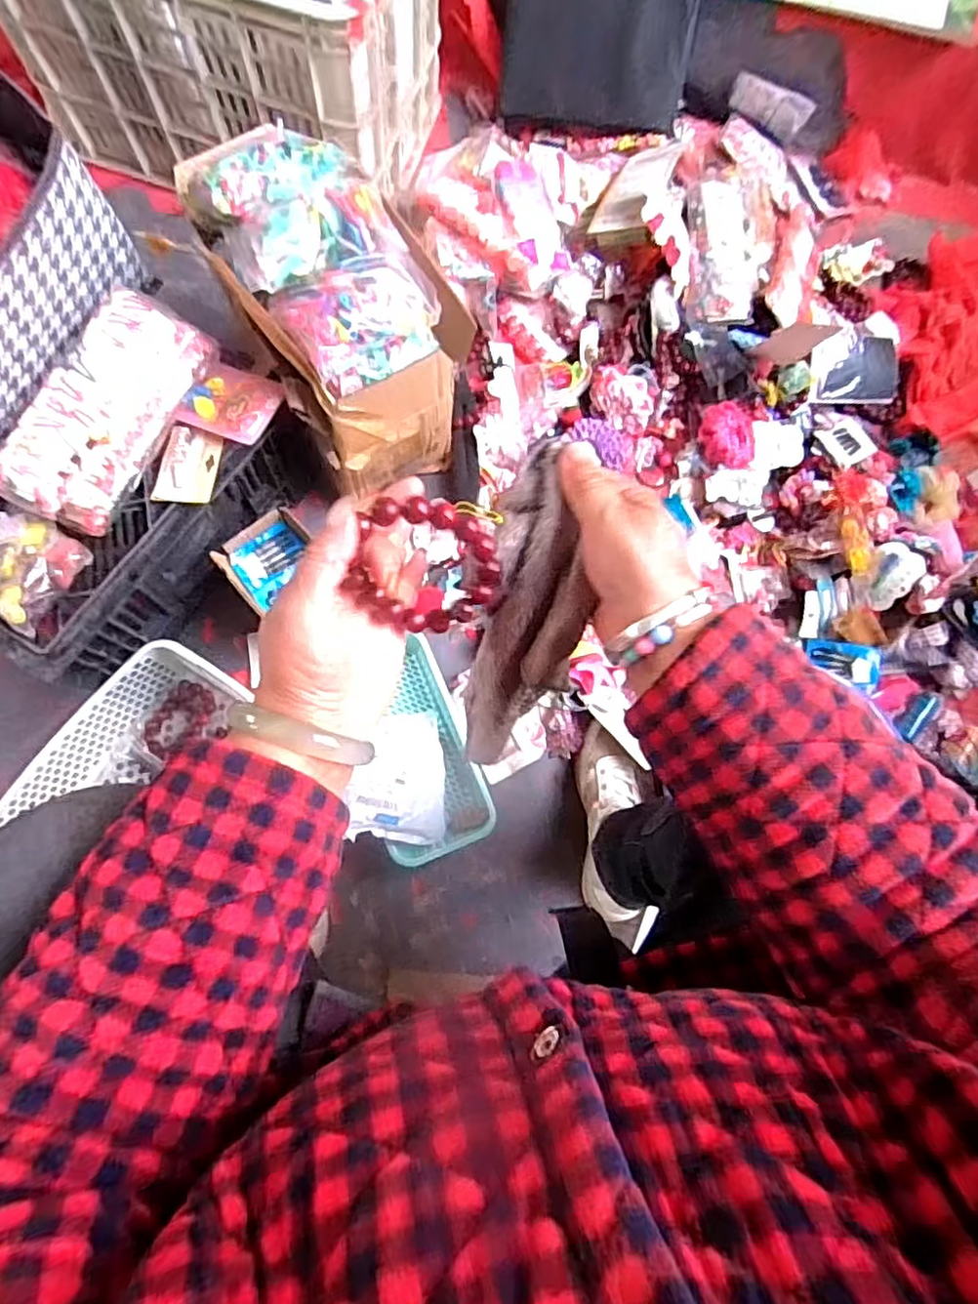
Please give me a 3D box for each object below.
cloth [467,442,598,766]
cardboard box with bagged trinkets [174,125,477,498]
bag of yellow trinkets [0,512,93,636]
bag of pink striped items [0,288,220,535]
[{"bbox_3d":[0.024,-0.010,0.395,0.058,0.053,0.211,11,124,-1],"label":"cloth"},{"bbox_3d":[-0.159,-0.351,0.702,0.193,0.282,0.261,-34,83,-11],"label":"cardboard box with bagged trinkets"},{"bbox_3d":[-0.442,-0.082,0.587,0.102,0.032,0.095,30,82,2],"label":"bag of yellow trinkets"},{"bbox_3d":[-0.362,-0.230,0.606,0.092,0.066,0.238,27,77,1],"label":"bag of pink striped items"}]

